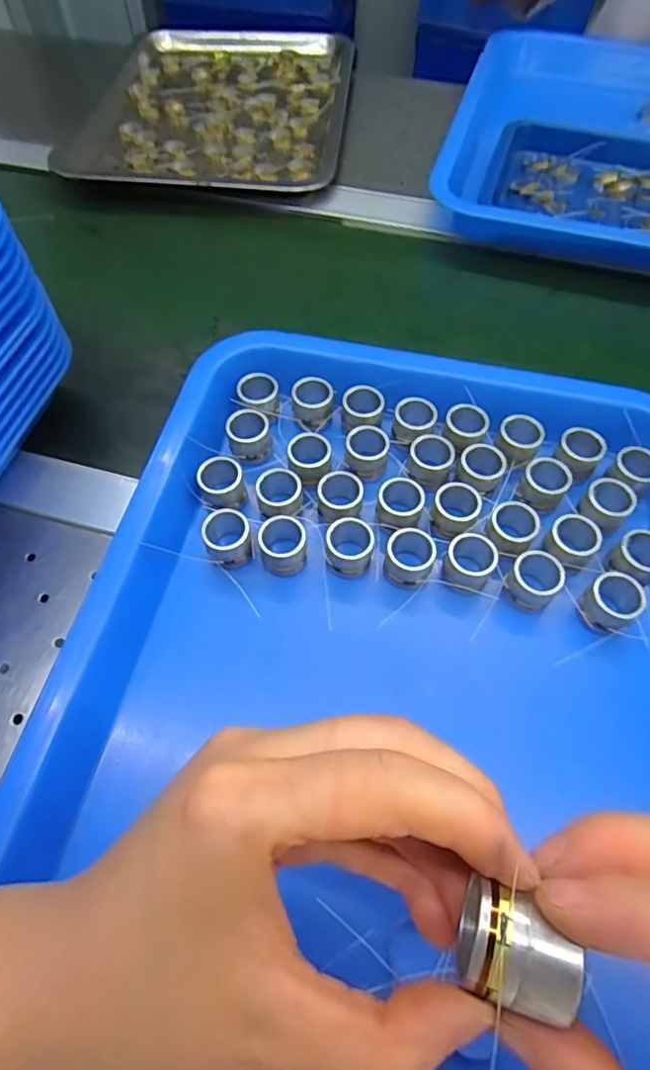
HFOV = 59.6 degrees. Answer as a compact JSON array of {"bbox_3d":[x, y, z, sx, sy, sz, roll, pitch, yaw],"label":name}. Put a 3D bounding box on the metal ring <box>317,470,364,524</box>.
[{"bbox_3d":[0.008,-0.021,0.312,0.024,0.019,0.023,0,60,0],"label":"metal ring"}]

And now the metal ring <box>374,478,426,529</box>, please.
[{"bbox_3d":[0.041,-0.016,0.309,0.025,0.019,0.026,0,60,0],"label":"metal ring"}]

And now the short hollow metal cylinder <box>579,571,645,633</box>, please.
[{"bbox_3d":[0.143,0.035,0.284,0.024,0.023,0.025,0,60,0],"label":"short hollow metal cylinder"}]

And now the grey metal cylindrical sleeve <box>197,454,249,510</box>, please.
[{"bbox_3d":[-0.057,-0.028,0.318,0.023,0.020,0.024,0,60,0],"label":"grey metal cylindrical sleeve"}]

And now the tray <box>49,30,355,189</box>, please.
[{"bbox_3d":[-0.104,-0.437,0.579,0.254,0.030,0.331,6,60,4],"label":"tray"}]

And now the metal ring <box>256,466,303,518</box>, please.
[{"bbox_3d":[-0.024,-0.021,0.313,0.024,0.019,0.025,0,60,0],"label":"metal ring"}]

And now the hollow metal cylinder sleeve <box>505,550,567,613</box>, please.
[{"bbox_3d":[0.108,0.023,0.292,0.025,0.022,0.029,38,67,20],"label":"hollow metal cylinder sleeve"}]

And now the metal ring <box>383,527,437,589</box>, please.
[{"bbox_3d":[0.044,0.011,0.296,0.024,0.019,0.028,8,61,5],"label":"metal ring"}]

